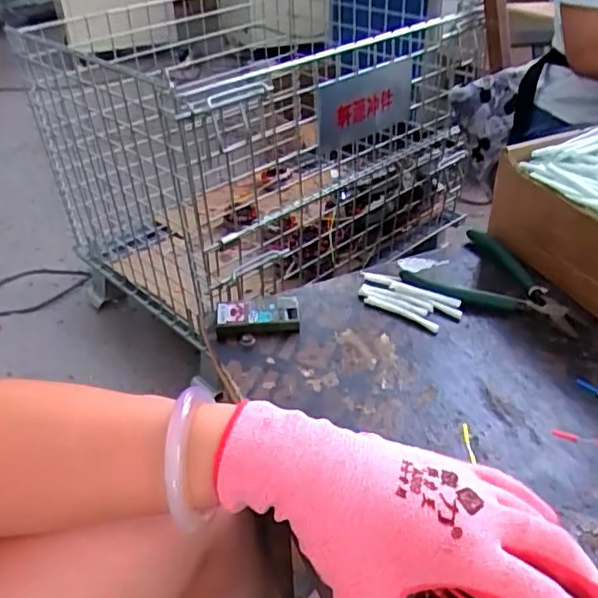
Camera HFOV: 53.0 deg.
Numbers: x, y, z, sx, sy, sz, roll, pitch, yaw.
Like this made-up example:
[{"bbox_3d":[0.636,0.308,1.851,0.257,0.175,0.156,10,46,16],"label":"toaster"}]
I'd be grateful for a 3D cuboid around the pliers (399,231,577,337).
[{"bbox_3d":[0.178,-0.012,0.530,0.120,0.013,0.142,-29,46,-32],"label":"pliers"}]

